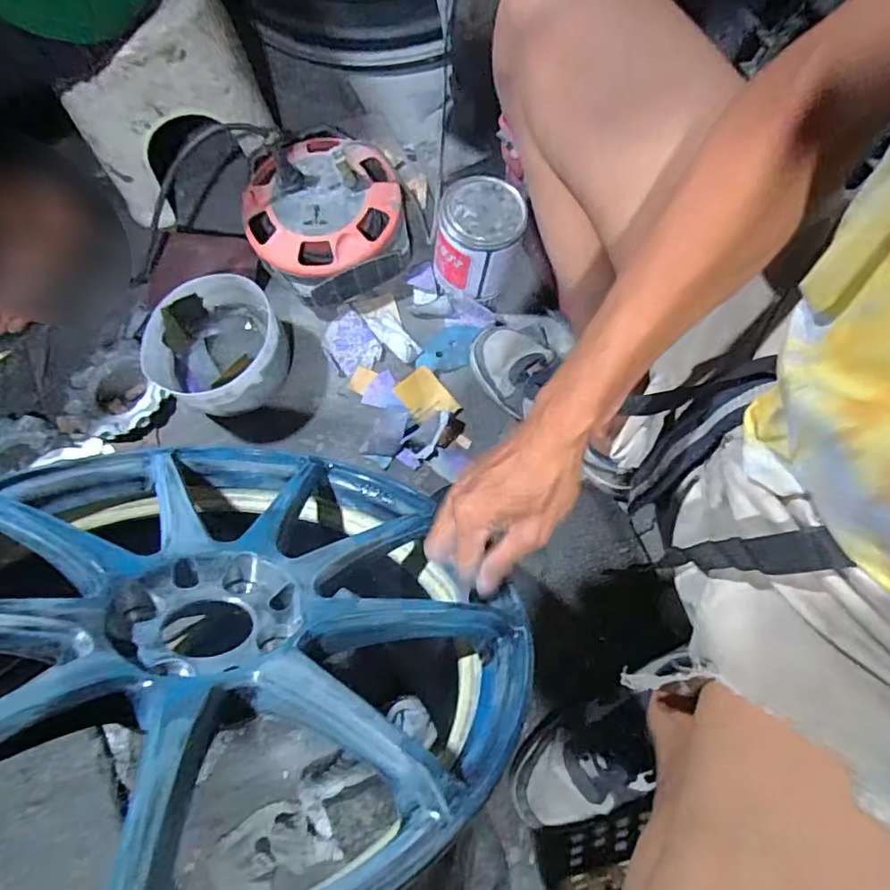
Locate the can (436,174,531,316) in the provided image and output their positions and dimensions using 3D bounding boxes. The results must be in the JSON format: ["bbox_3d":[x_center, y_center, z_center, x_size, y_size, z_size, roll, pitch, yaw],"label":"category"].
[{"bbox_3d":[0.046,-0.255,0.712,0.114,0.120,0.108,5,74,4],"label":"can"}]

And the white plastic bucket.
[{"bbox_3d":[-0.277,-0.116,0.702,0.146,0.096,0.157,-1,73,2],"label":"white plastic bucket"}]

